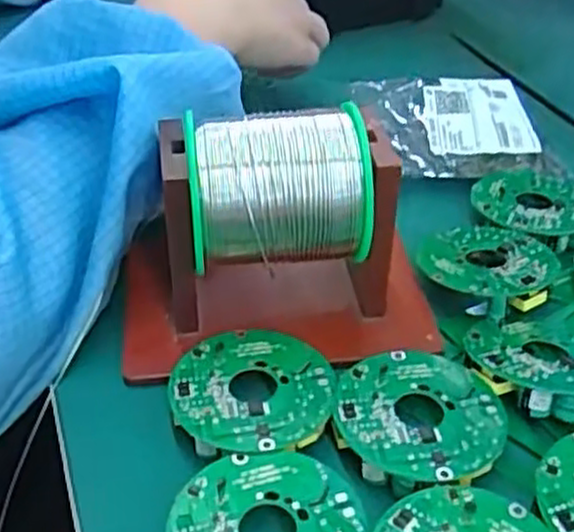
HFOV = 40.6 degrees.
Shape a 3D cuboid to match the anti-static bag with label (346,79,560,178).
[{"bbox_3d":[0.101,-0.087,0.470,0.100,0.019,0.088,-4,38,-6],"label":"anti-static bag with label"}]

